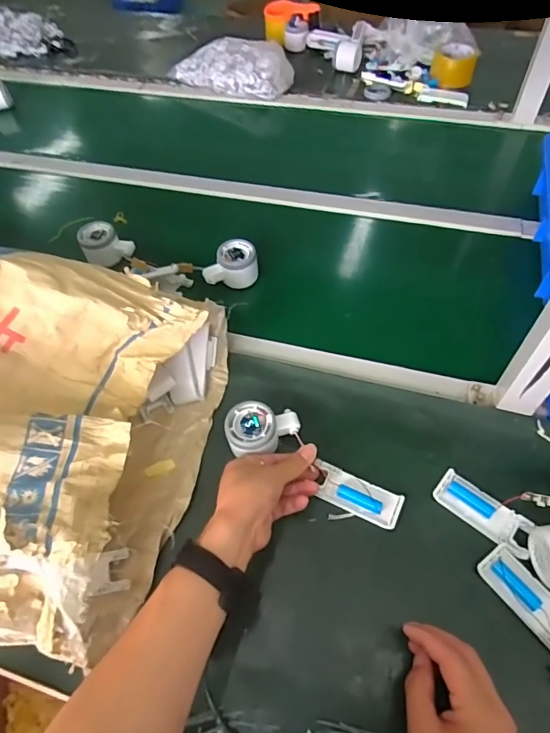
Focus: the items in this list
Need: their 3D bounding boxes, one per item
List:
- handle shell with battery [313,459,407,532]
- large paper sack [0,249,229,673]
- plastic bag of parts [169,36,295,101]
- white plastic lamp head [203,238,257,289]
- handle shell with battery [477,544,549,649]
[{"bbox_3d":[0.089,0.139,0.508,0.100,0.023,0.042,25,59,23],"label":"handle shell with battery"},{"bbox_3d":[-0.395,0.040,0.485,0.615,0.217,0.379,4,55,7],"label":"large paper sack"},{"bbox_3d":[-0.092,-0.698,1.072,0.279,0.062,0.141,31,63,22],"label":"plastic bag of parts"},{"bbox_3d":[-0.069,-0.155,0.706,0.080,0.054,0.047,-10,54,-4],"label":"white plastic lamp head"},{"bbox_3d":[0.244,0.218,0.435,0.043,0.012,0.099,-30,58,-17],"label":"handle shell with battery"}]

